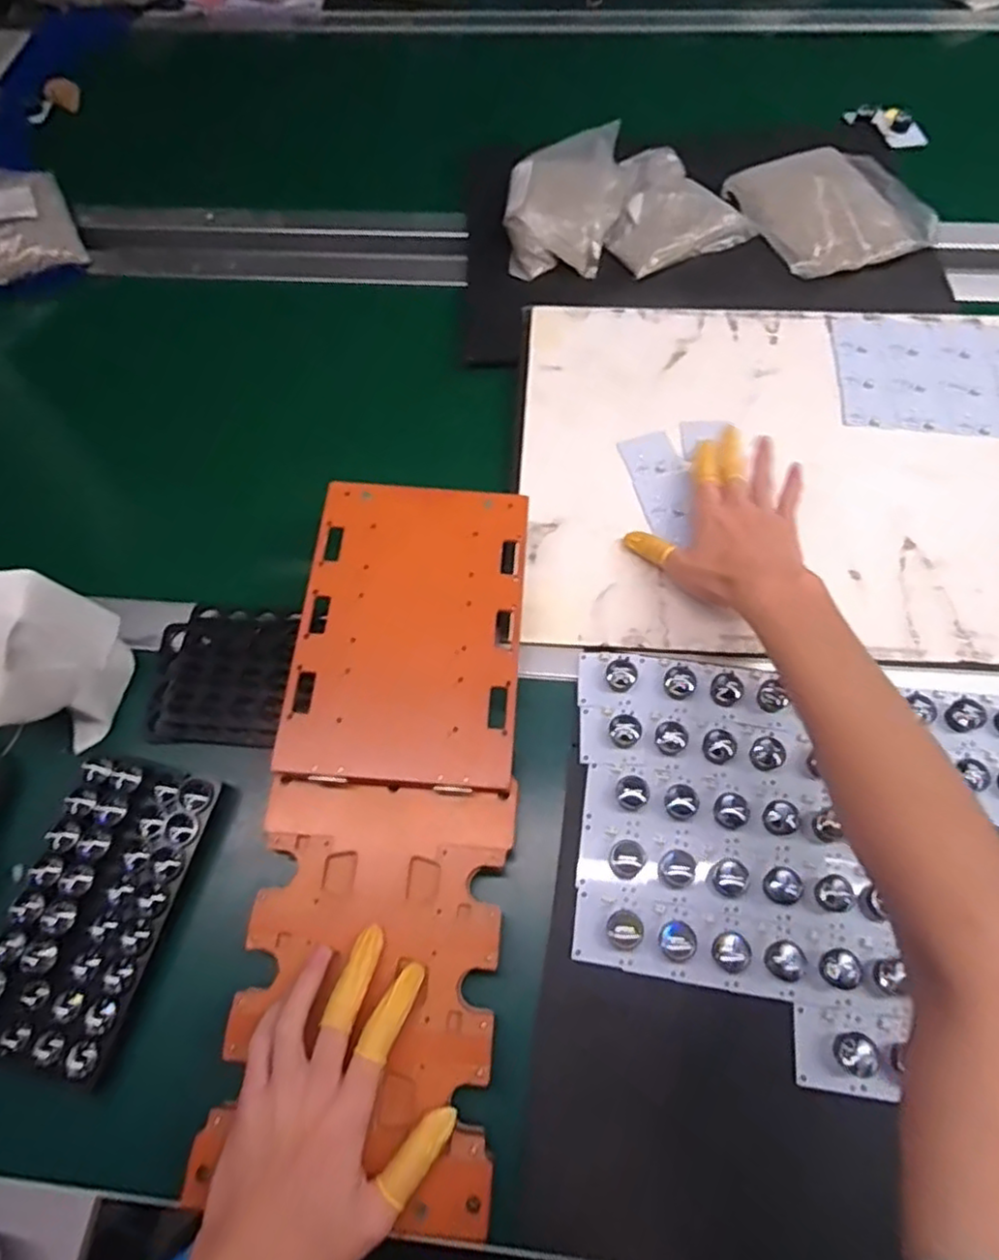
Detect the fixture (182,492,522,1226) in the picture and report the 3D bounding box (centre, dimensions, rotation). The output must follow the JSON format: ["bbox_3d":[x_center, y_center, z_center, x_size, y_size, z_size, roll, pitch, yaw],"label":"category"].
[{"bbox_3d":[-0.073,0.105,0.453,0.168,0.024,0.453,0,70,3],"label":"fixture"}]

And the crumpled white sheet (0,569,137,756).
[{"bbox_3d":[-0.329,0.023,0.482,0.068,0.116,0.101,13,66,9],"label":"crumpled white sheet"}]

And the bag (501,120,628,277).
[{"bbox_3d":[0.068,-0.460,0.723,0.118,0.051,0.175,10,66,7],"label":"bag"}]

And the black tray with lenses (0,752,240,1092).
[{"bbox_3d":[-0.267,0.183,0.450,0.100,0.028,0.190,12,66,8],"label":"black tray with lenses"}]

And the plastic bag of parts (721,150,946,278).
[{"bbox_3d":[0.350,-0.447,0.713,0.163,0.027,0.164,-21,66,-7],"label":"plastic bag of parts"}]

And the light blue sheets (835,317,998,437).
[{"bbox_3d":[0.409,-0.238,0.625,0.187,0.011,0.140,6,65,3],"label":"light blue sheets"}]

